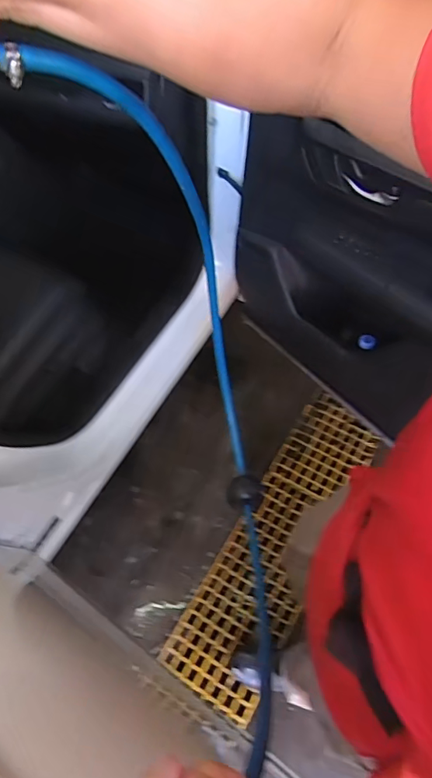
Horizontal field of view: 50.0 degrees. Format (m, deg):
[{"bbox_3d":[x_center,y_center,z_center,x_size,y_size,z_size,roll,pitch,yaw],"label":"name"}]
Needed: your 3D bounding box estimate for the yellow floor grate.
[{"bbox_3d":[0.217,0.422,1.432,0.272,0.024,0.995,26,61,18],"label":"yellow floor grate"}]

